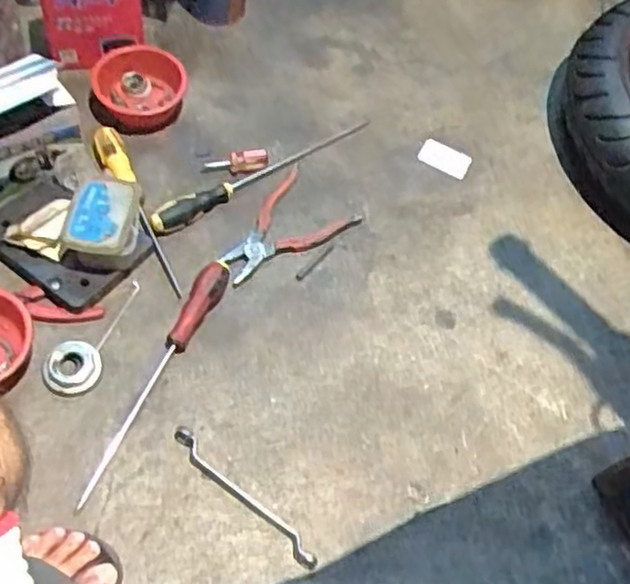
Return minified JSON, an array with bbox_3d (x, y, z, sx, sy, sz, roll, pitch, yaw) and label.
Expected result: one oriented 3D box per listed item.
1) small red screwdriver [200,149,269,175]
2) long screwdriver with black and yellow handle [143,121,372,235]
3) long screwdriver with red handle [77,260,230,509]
[{"bbox_3d":[-0.102,-0.164,0.950,0.085,0.023,0.021,-8,59,10],"label":"small red screwdriver"},{"bbox_3d":[-0.065,-0.158,0.948,0.322,0.031,0.024,-31,70,-23],"label":"long screwdriver with black and yellow handle"},{"bbox_3d":[-0.168,0.090,0.800,0.024,0.038,0.300,24,61,6],"label":"long screwdriver with red handle"}]

